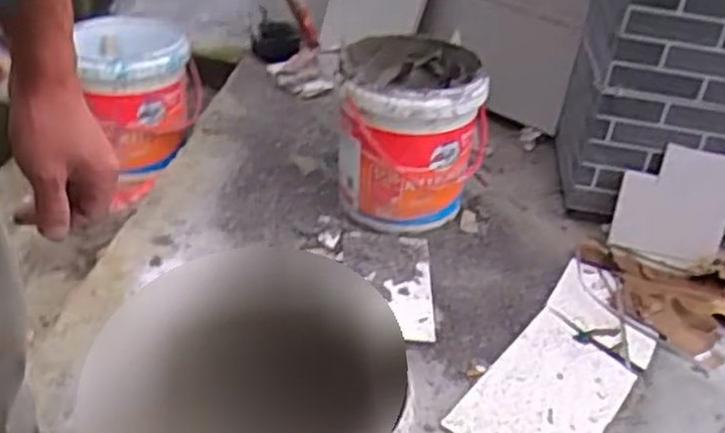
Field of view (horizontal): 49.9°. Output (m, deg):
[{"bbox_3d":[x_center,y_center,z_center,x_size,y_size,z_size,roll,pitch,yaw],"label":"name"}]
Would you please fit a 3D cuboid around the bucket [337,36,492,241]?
[{"bbox_3d":[0.107,-0.180,1.718,0.316,0.321,0.369,10,33,6],"label":"bucket"}]

